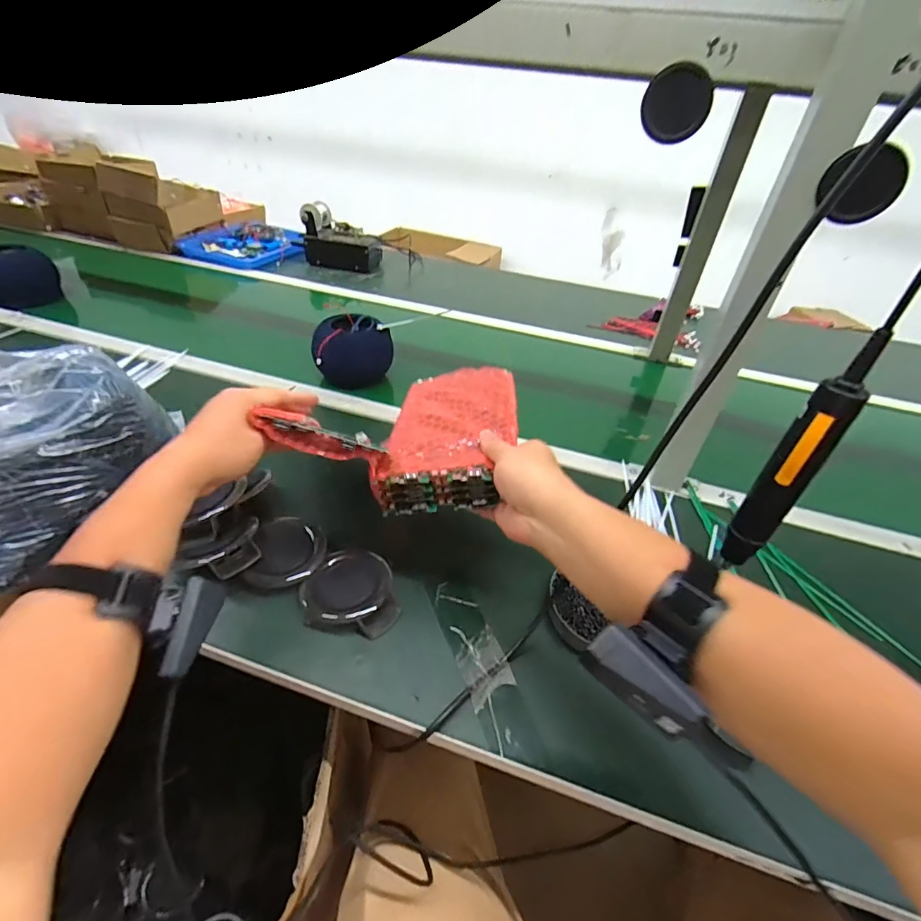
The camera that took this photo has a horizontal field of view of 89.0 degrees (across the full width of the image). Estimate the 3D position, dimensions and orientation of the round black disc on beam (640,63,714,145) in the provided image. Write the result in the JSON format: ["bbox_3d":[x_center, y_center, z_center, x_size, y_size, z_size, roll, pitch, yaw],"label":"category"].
[{"bbox_3d":[0.209,-0.345,0.453,0.062,0.058,0.016,17,41,13],"label":"round black disc on beam"}]

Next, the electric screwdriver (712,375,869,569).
[{"bbox_3d":[0.258,0.023,0.382,0.030,0.186,0.030,35,47,30],"label":"electric screwdriver"}]

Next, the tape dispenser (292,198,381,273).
[{"bbox_3d":[-0.338,-0.608,1.281,0.206,0.132,0.110,15,40,10],"label":"tape dispenser"}]

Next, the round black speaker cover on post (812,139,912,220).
[{"bbox_3d":[0.372,-0.257,0.436,0.063,0.069,0.016,-11,-15,43],"label":"round black speaker cover on post"}]

